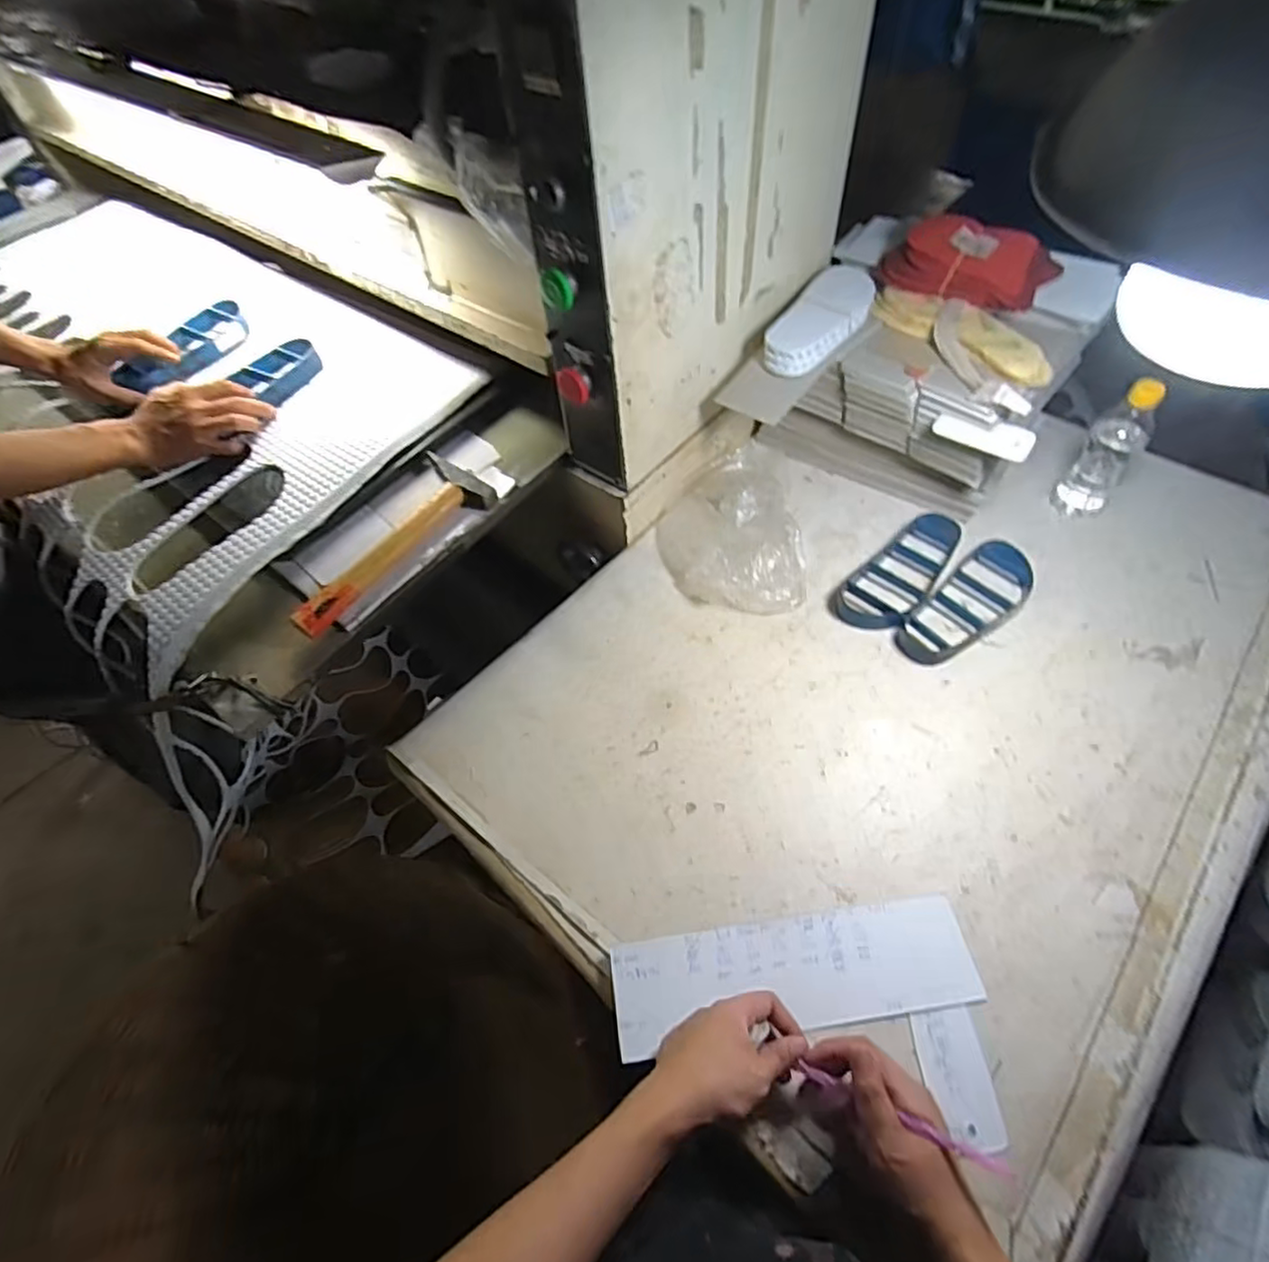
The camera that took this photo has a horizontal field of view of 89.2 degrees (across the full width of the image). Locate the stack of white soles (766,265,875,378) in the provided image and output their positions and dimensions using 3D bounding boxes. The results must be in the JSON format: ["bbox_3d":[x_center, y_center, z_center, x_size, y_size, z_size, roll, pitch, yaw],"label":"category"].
[{"bbox_3d":[0.248,-0.404,0.844,0.087,0.034,0.229,29,63,21],"label":"stack of white soles"}]

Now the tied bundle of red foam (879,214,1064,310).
[{"bbox_3d":[0.417,-0.460,0.822,0.203,0.089,0.077,37,66,25],"label":"tied bundle of red foam"}]

